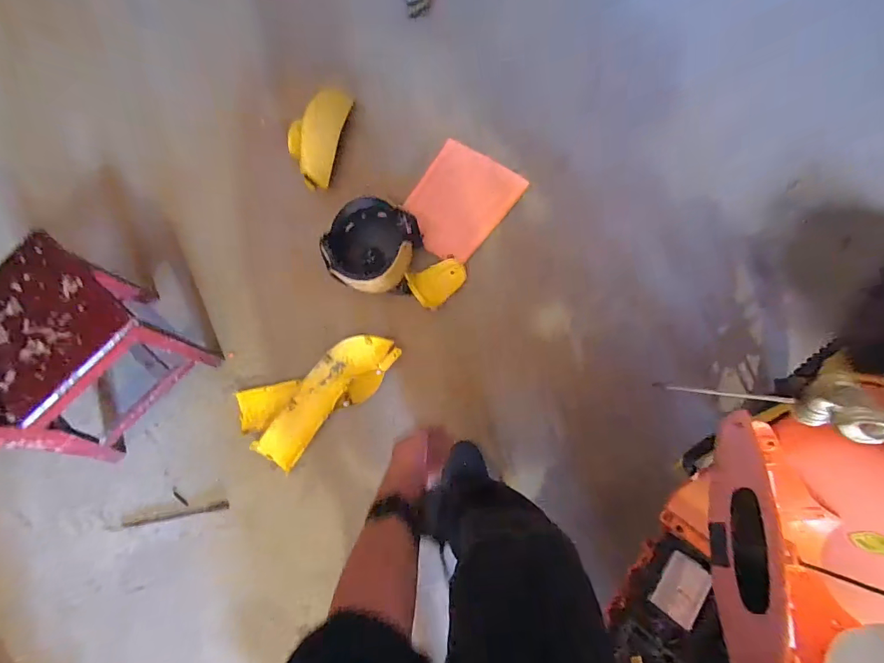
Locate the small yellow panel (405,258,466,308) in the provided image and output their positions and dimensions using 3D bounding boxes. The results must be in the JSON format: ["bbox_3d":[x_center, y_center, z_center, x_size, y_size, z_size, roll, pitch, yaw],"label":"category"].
[{"bbox_3d":[-0.003,-0.123,1.063,0.164,0.014,0.096,-23,97,-29],"label":"small yellow panel"}]

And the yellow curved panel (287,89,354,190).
[{"bbox_3d":[-0.339,-0.525,1.139,0.113,0.078,0.259,22,100,4],"label":"yellow curved panel"}]

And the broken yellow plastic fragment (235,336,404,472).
[{"bbox_3d":[-0.300,0.129,1.017,0.396,0.049,0.207,-42,75,-9],"label":"broken yellow plastic fragment"}]

